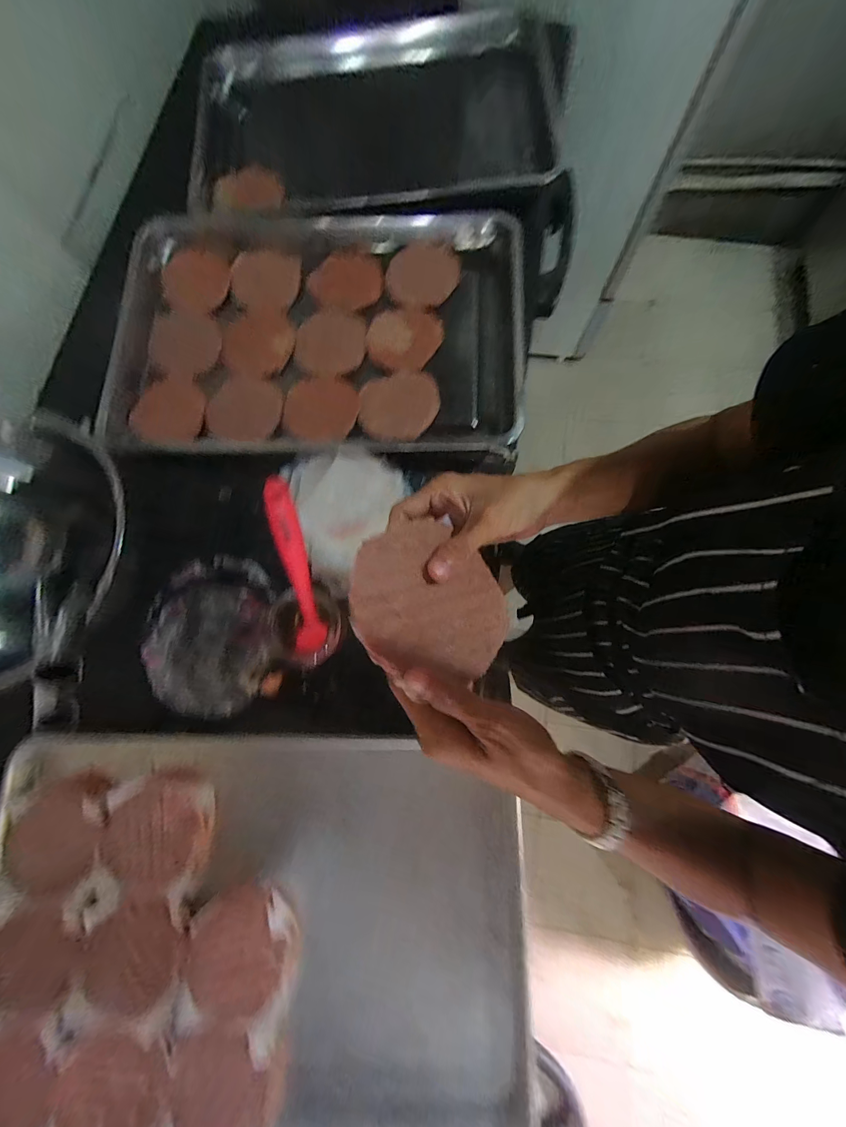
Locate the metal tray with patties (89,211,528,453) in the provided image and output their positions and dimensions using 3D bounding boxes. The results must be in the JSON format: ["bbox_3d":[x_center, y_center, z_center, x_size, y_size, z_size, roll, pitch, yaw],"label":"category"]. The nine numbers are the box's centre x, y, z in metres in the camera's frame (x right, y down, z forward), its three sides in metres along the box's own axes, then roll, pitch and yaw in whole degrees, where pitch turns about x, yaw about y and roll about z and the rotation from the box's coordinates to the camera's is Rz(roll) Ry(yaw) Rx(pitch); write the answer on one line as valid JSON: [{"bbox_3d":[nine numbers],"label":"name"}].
[{"bbox_3d":[-0.180,-0.334,0.530,0.634,0.070,0.384,3,81,4],"label":"metal tray with patties"}]

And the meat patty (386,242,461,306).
[{"bbox_3d":[0.001,-0.438,0.537,0.110,0.007,0.091,-1,94,-11],"label":"meat patty"}]

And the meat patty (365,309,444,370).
[{"bbox_3d":[-0.028,-0.333,0.521,0.110,0.023,0.104,-1,77,3],"label":"meat patty"}]

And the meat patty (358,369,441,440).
[{"bbox_3d":[-0.034,-0.225,0.494,0.110,0.014,0.099,-7,77,2],"label":"meat patty"}]

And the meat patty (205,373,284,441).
[{"bbox_3d":[-0.260,-0.230,0.527,0.107,0.013,0.106,-1,77,3],"label":"meat patty"}]

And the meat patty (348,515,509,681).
[{"bbox_3d":[0.006,0.025,0.237,0.104,0.005,0.109,9,68,-22],"label":"meat patty"}]

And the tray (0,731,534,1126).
[{"bbox_3d":[-0.183,0.404,0.386,0.601,0.047,0.405,5,76,-3],"label":"tray"}]

